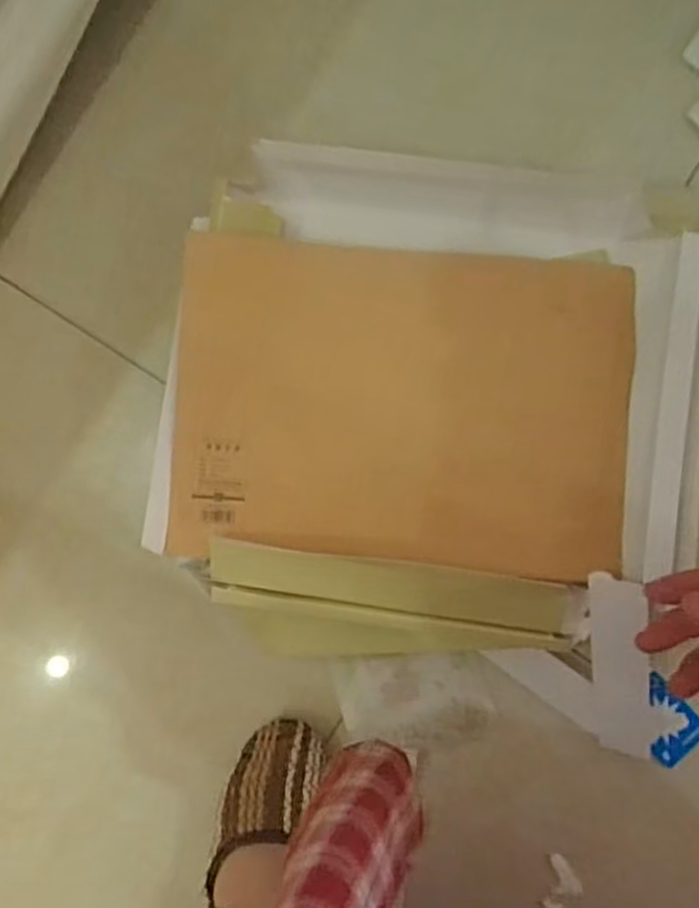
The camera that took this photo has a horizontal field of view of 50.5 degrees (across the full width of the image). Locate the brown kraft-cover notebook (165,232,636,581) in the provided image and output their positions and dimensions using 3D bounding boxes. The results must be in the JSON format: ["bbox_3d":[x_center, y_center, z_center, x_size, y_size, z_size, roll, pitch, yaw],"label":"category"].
[{"bbox_3d":[0.034,-0.030,0.469,0.279,0.018,0.197,4,90,-1],"label":"brown kraft-cover notebook"}]

